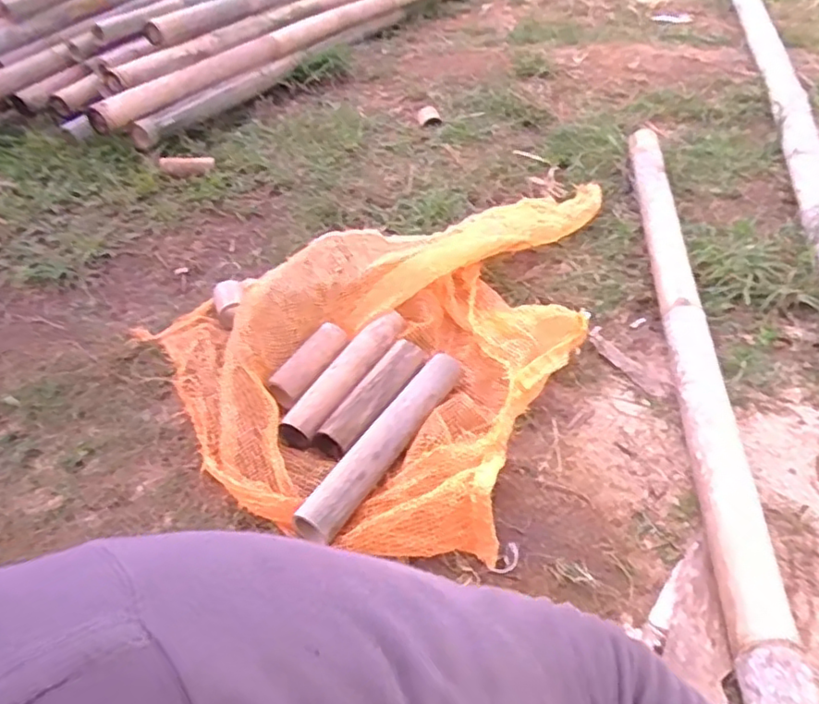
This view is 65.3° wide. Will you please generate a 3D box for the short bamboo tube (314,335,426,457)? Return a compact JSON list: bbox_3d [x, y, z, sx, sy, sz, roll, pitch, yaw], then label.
[{"bbox_3d":[-0.055,0.078,1.023,0.067,0.051,0.246,21,47,27],"label":"short bamboo tube"}]

